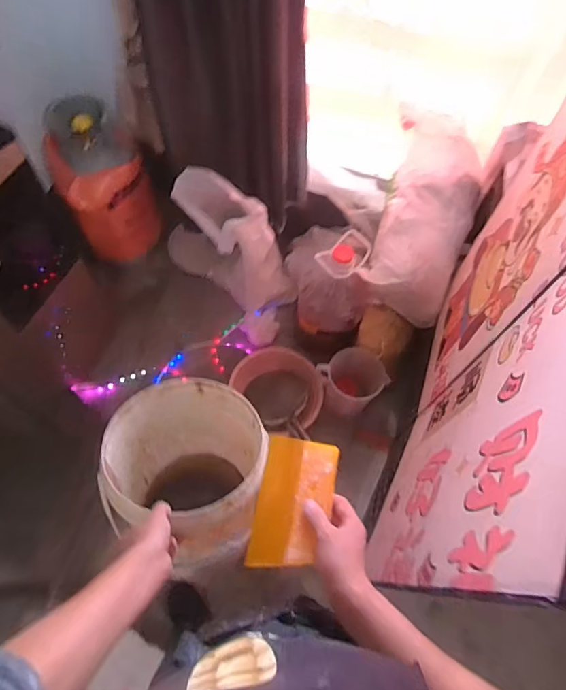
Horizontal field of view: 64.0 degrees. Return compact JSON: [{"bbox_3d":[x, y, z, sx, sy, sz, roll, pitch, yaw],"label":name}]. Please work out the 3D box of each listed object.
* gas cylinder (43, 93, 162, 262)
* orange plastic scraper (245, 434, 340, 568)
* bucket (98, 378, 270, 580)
[{"bbox_3d":[-0.645,-0.583,1.639,0.298,0.487,0.311,-25,68,-15],"label":"gas cylinder"},{"bbox_3d":[0.015,0.228,0.663,0.112,0.015,0.182,2,61,19],"label":"orange plastic scraper"},{"bbox_3d":[-0.198,0.253,0.953,0.296,0.304,0.317,22,64,7],"label":"bucket"}]

